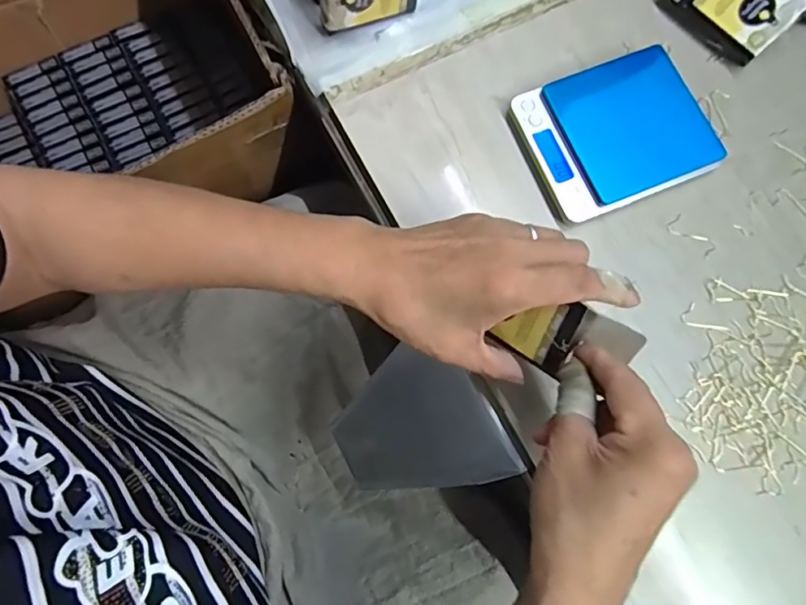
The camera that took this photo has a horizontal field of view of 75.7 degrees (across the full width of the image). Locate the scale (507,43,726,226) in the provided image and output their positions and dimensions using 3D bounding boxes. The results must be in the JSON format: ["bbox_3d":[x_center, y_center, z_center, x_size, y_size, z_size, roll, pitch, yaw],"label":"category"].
[{"bbox_3d":[0.151,-0.121,0.377,0.126,0.021,0.103,-20,79,-6],"label":"scale"}]

